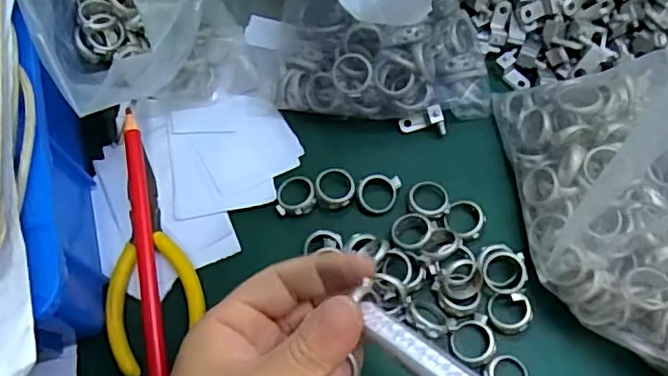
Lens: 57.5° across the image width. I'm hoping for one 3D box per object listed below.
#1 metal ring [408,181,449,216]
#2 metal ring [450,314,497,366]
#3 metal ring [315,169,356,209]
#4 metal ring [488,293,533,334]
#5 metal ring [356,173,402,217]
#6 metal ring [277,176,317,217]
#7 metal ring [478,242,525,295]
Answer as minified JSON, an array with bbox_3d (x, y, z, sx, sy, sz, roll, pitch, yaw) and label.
[{"bbox_3d":[0.050,0.006,0.320,0.020,0.006,0.020,-1,68,2],"label":"metal ring"},{"bbox_3d":[0.067,0.074,0.292,0.021,0.005,0.022,-1,68,2],"label":"metal ring"},{"bbox_3d":[0.001,0.000,0.324,0.020,0.006,0.023,7,68,5],"label":"metal ring"},{"bbox_3d":[0.086,0.061,0.296,0.021,0.007,0.019,-1,68,2],"label":"metal ring"},{"bbox_3d":[0.024,0.003,0.324,0.022,0.007,0.022,-1,68,2],"label":"metal ring"},{"bbox_3d":[-0.020,0.003,0.323,0.021,0.006,0.022,-1,68,2],"label":"metal ring"},{"bbox_3d":[0.083,0.040,0.302,0.022,0.008,0.024,-1,68,2],"label":"metal ring"}]

